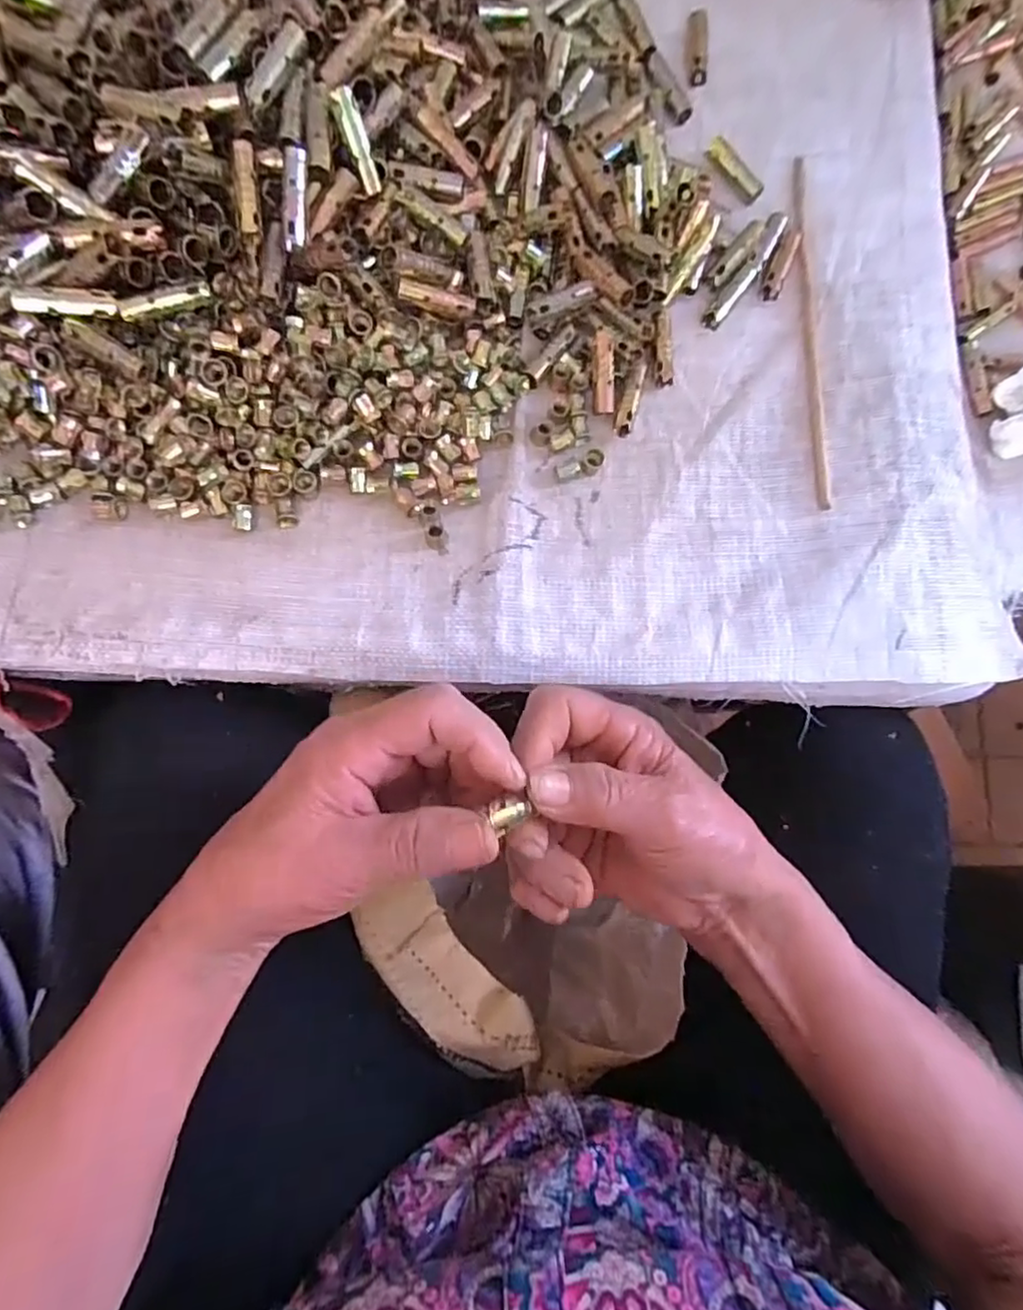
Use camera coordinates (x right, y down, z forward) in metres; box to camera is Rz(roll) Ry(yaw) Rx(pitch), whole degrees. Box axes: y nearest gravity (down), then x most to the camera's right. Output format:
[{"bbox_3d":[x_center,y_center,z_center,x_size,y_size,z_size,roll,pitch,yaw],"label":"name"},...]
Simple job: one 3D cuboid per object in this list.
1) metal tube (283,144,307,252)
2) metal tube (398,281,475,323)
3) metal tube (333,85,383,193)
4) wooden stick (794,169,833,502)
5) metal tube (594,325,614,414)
[{"bbox_3d":[-0.102,-0.215,0.296,0.010,0.010,0.044,5,103,-5],"label":"metal tube"},{"bbox_3d":[-0.039,-0.183,0.323,0.042,0.011,0.013,0,81,-30],"label":"metal tube"},{"bbox_3d":[-0.074,-0.246,0.302,0.010,0.041,0.008,-28,42,-9],"label":"metal tube"},{"bbox_3d":[0.172,-0.187,0.357,0.008,0.004,0.216,2,82,-5],"label":"wooden stick"},{"bbox_3d":[0.050,-0.152,0.334,0.010,0.005,0.044,-3,97,-6],"label":"metal tube"}]

